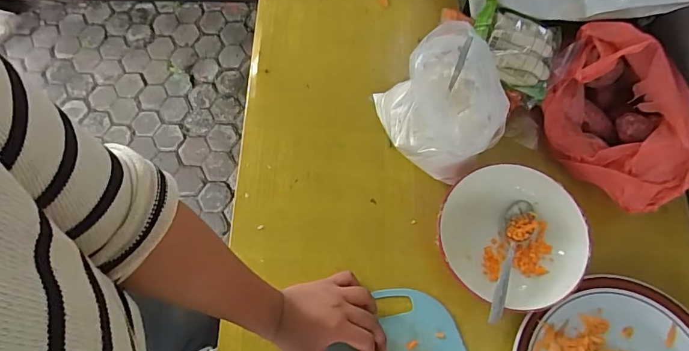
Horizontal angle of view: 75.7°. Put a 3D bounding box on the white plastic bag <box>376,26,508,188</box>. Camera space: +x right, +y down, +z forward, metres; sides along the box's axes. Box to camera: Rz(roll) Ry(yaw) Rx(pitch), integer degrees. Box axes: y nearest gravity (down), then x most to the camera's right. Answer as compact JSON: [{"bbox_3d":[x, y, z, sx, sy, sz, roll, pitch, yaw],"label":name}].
[{"bbox_3d":[0.117,-0.080,0.540,0.123,0.155,0.136,-16,70,-3],"label":"white plastic bag"}]

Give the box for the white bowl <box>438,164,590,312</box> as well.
[{"bbox_3d":[0.202,0.075,0.539,0.164,0.048,0.163,-1,70,2],"label":"white bowl"}]

